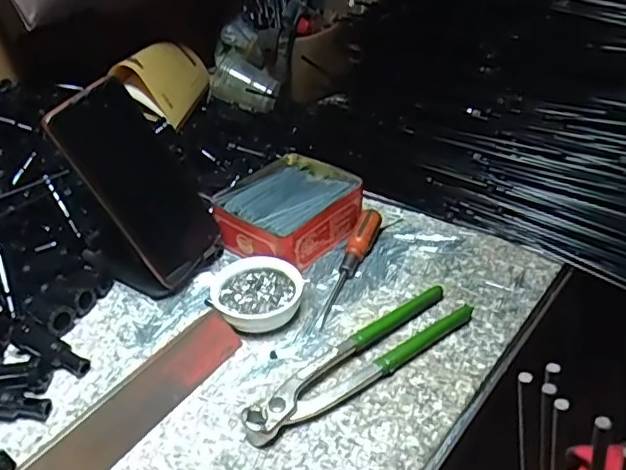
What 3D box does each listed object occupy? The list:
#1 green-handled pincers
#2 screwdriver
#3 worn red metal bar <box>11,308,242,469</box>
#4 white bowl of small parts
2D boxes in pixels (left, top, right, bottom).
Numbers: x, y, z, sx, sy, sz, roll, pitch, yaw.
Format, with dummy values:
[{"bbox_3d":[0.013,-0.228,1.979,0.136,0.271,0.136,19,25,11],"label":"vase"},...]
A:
[{"bbox_3d":[0.034,0.089,0.420,0.193,0.012,0.041,-26,43,-28],"label":"green-handled pincers"},{"bbox_3d":[0.033,0.025,0.502,0.022,0.023,0.133,10,39,17],"label":"screwdriver"},{"bbox_3d":[-0.142,0.132,0.360,0.034,0.019,0.252,21,43,29],"label":"worn red metal bar"},{"bbox_3d":[-0.047,0.047,0.471,0.072,0.022,0.072,-2,37,1],"label":"white bowl of small parts"}]

